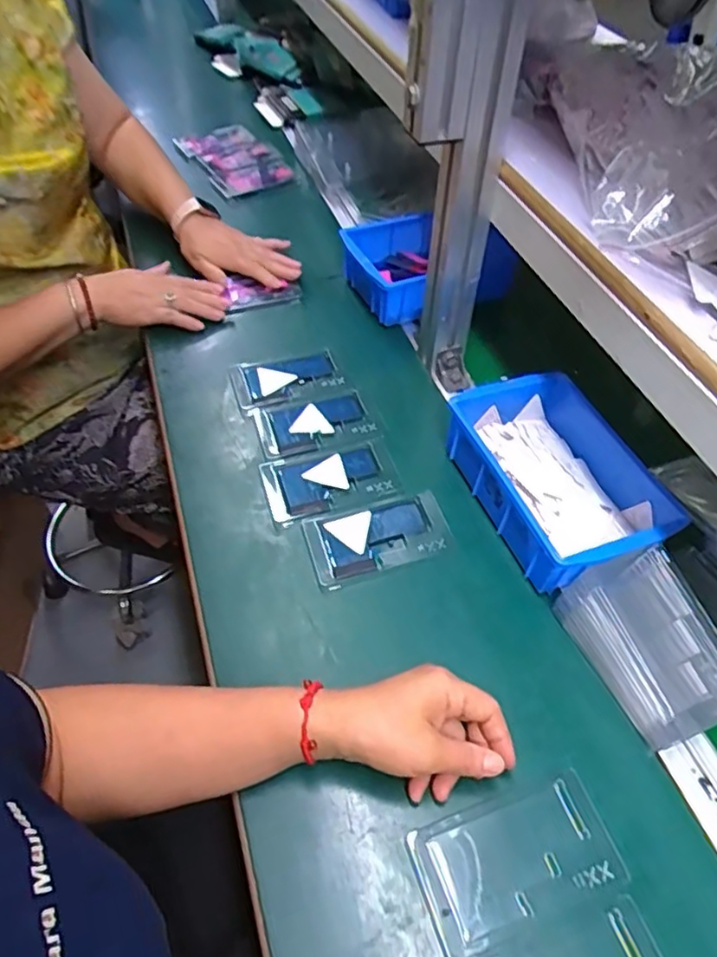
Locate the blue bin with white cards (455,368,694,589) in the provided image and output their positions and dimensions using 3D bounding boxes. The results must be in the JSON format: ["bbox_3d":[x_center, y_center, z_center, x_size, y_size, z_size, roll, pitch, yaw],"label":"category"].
[{"bbox_3d":[0.185,-0.002,0.571,0.147,0.063,0.205,-15,54,-14],"label":"blue bin with white cards"}]

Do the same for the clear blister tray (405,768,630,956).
[{"bbox_3d":[0.103,0.248,0.404,0.125,0.011,0.073,-15,53,-14],"label":"clear blister tray"}]

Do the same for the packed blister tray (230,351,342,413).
[{"bbox_3d":[-0.081,-0.113,0.688,0.115,0.008,0.067,-15,53,-14],"label":"packed blister tray"}]

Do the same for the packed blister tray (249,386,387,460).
[{"bbox_3d":[-0.043,-0.062,0.649,0.126,0.008,0.078,-14,53,-13],"label":"packed blister tray"}]

